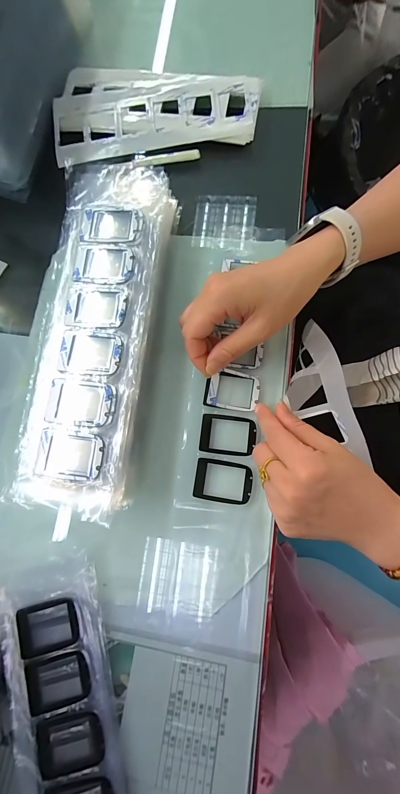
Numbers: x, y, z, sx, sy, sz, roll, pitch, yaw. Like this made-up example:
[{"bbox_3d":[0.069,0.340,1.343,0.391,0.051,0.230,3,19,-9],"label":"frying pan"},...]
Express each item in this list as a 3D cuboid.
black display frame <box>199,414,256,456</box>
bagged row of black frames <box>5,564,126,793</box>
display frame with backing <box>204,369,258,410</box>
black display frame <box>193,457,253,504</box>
[{"bbox_3d":[0.026,0.035,0.276,0.051,0.004,0.036,5,79,7],"label":"black display frame"},{"bbox_3d":[-0.096,0.286,0.228,0.071,0.013,0.274,-16,77,0],"label":"bagged row of black frames"},{"bbox_3d":[0.031,-0.007,0.276,0.051,0.021,0.036,7,80,2],"label":"display frame with backing"},{"bbox_3d":[0.021,0.076,0.268,0.051,0.004,0.036,8,79,5],"label":"black display frame"}]

